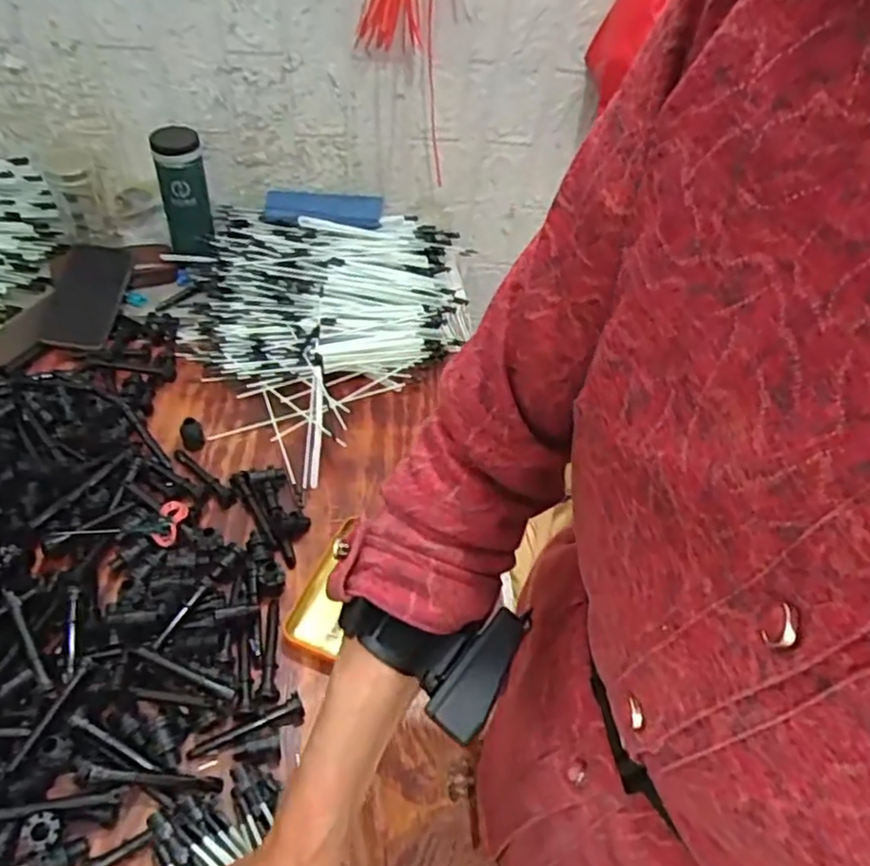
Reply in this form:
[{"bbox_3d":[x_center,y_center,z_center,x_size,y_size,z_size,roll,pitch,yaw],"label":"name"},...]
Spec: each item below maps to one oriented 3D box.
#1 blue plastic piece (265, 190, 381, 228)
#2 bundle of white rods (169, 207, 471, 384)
[{"bbox_3d":[-0.157,-0.322,0.971,0.161,0.019,0.068,-2,48,-8],"label":"blue plastic piece"},{"bbox_3d":[-0.149,-0.198,0.933,0.388,0.054,0.374,0,48,-6],"label":"bundle of white rods"}]

